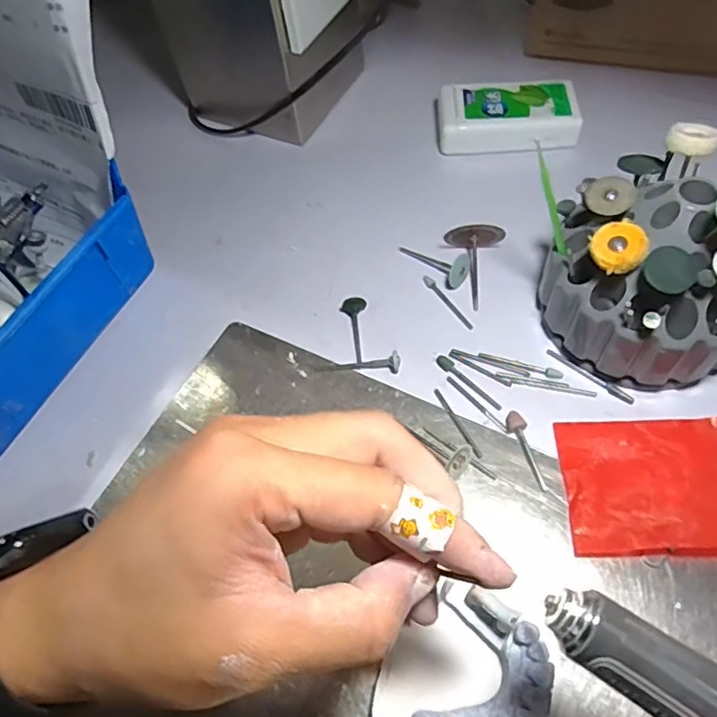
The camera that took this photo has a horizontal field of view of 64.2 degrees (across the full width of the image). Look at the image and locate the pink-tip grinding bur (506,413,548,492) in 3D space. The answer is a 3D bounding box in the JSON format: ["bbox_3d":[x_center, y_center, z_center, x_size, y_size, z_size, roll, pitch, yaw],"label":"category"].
[{"bbox_3d":[0.083,0.045,0.282,0.010,0.006,0.040,-10,59,-1],"label":"pink-tip grinding bur"}]

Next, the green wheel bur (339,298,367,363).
[{"bbox_3d":[-0.002,-0.016,0.328,0.015,0.010,0.039,-5,71,1],"label":"green wheel bur"}]

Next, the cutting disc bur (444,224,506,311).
[{"bbox_3d":[0.065,-0.057,0.332,0.032,0.028,0.046,11,60,11],"label":"cutting disc bur"}]

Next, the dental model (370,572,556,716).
[{"bbox_3d":[0.041,0.128,0.220,0.059,0.030,0.067,29,65,20],"label":"dental model"}]

